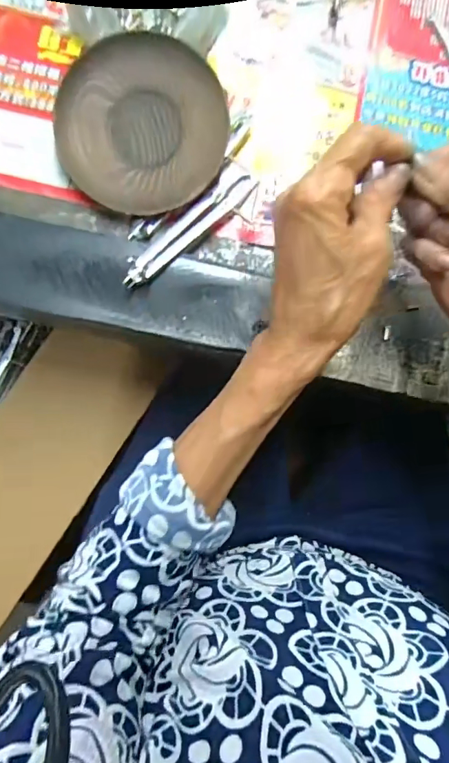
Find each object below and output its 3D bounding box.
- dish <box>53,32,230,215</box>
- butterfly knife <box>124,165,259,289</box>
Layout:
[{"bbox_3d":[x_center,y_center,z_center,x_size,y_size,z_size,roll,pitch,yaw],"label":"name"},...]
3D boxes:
[{"bbox_3d":[-0.054,-0.174,0.321,0.110,0.022,0.110,0,94,-2],"label":"dish"},{"bbox_3d":[-0.022,-0.106,0.313,0.023,0.011,0.118,42,83,0],"label":"butterfly knife"}]

